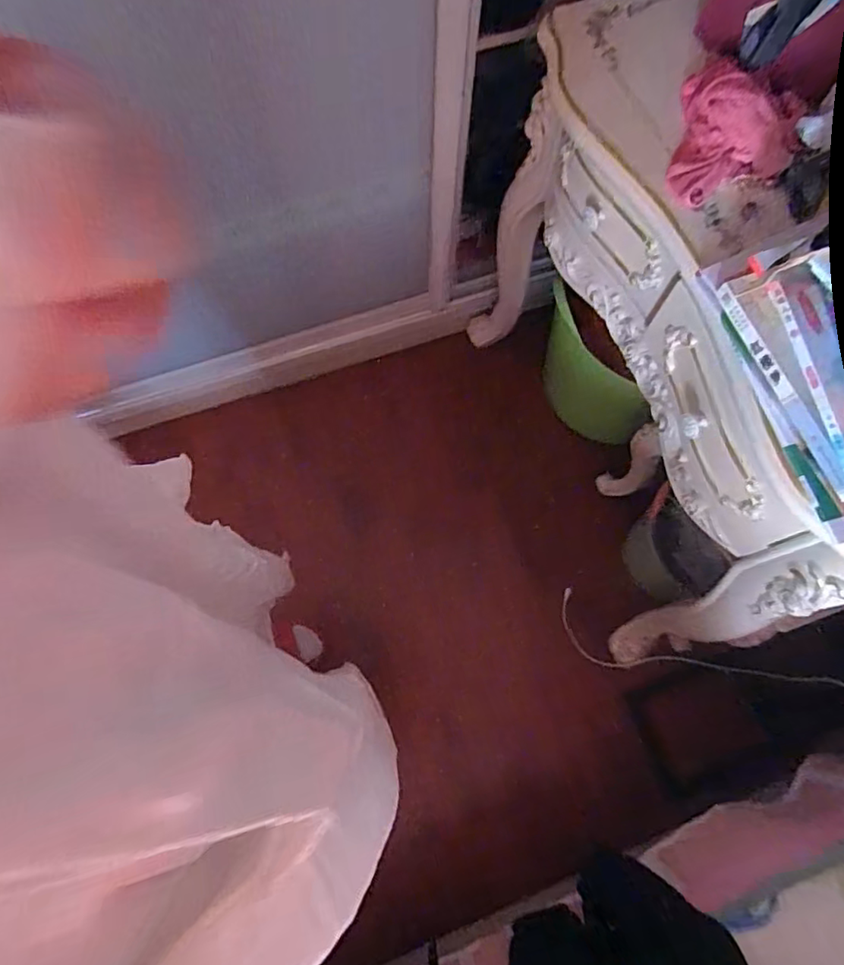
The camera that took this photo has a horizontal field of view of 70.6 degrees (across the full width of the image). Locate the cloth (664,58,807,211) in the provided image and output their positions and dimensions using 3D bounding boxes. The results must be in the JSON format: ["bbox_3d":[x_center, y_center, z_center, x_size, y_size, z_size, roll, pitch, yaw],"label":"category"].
[{"bbox_3d":[0.338,-0.369,0.640,0.124,0.044,0.163,15,72,4],"label":"cloth"}]

